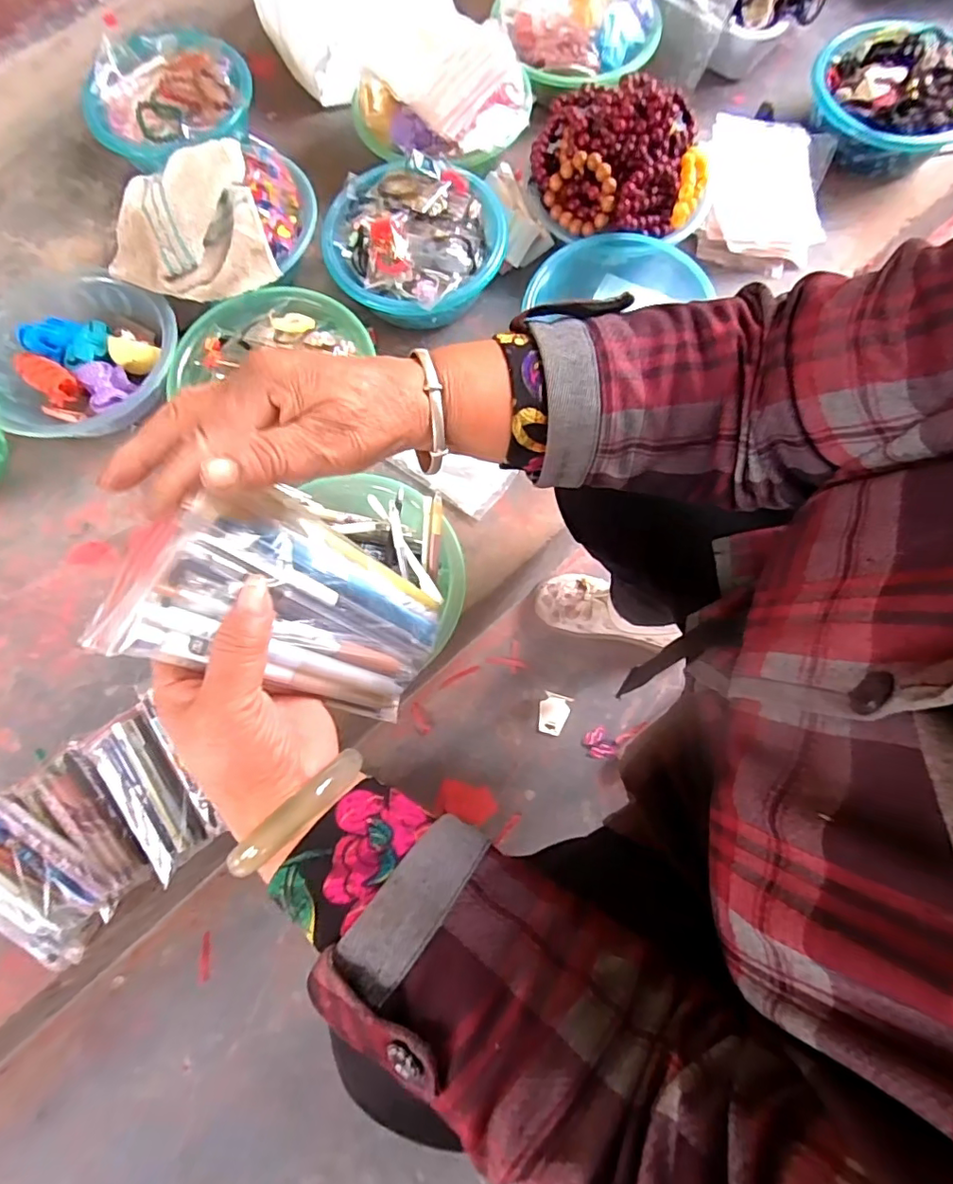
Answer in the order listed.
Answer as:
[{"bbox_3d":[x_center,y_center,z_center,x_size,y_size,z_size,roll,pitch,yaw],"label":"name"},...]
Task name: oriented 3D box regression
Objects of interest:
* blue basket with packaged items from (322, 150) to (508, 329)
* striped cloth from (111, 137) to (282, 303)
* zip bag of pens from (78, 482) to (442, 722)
[{"bbox_3d":[-0.077,-0.433,0.686,0.219,0.078,0.210,5,75,3],"label":"blue basket with packaged items"},{"bbox_3d":[-0.358,-0.447,0.655,0.189,0.065,0.203,-19,75,-3],"label":"striped cloth"},{"bbox_3d":[-0.089,0.009,0.285,0.156,0.028,0.097,33,62,-36],"label":"zip bag of pens"}]

